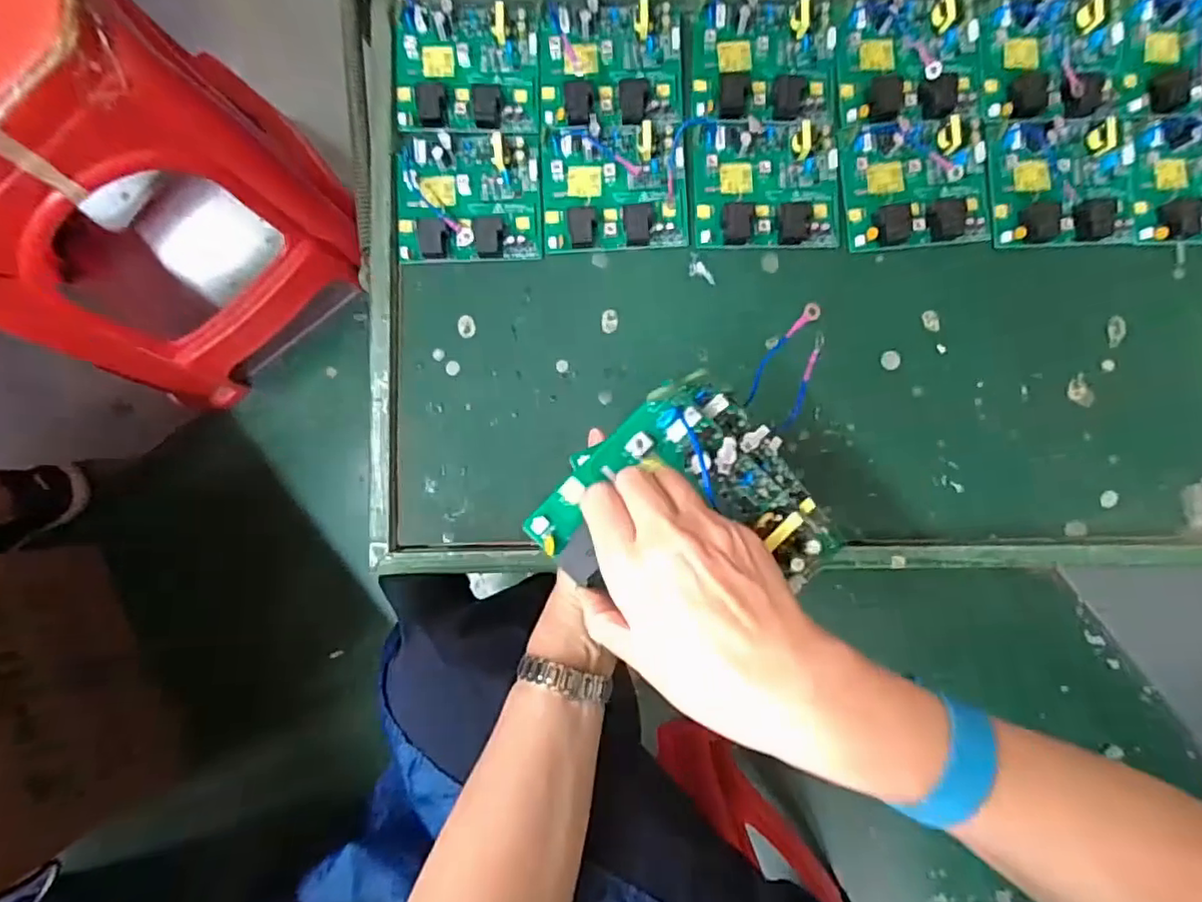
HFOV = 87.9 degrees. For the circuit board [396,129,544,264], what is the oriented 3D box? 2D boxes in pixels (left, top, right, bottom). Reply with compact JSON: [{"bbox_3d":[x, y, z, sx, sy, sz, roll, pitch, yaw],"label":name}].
[{"bbox_3d":[-0.120,-0.232,0.563,0.128,0.020,0.115,-2,87,-1],"label":"circuit board"}]

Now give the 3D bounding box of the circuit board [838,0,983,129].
[{"bbox_3d":[0.284,-0.358,0.559,0.128,0.028,0.118,-4,87,-1],"label":"circuit board"}]

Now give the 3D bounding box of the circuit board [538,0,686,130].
[{"bbox_3d":[0.010,-0.355,0.568,0.130,0.021,0.116,-3,87,-1],"label":"circuit board"}]

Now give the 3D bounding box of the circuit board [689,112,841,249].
[{"bbox_3d":[0.151,-0.243,0.562,0.130,0.023,0.119,-4,87,-1],"label":"circuit board"}]

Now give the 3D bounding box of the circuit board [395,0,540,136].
[{"bbox_3d":[-0.123,-0.357,0.563,0.131,0.028,0.141,0,87,-1],"label":"circuit board"}]

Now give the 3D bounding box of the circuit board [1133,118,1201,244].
[{"bbox_3d":[0.550,-0.245,0.563,0.127,0.018,0.108,-3,87,-1],"label":"circuit board"}]

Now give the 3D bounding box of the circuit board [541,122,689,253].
[{"bbox_3d":[0.013,-0.240,0.562,0.129,0.022,0.111,-2,87,-1],"label":"circuit board"}]

